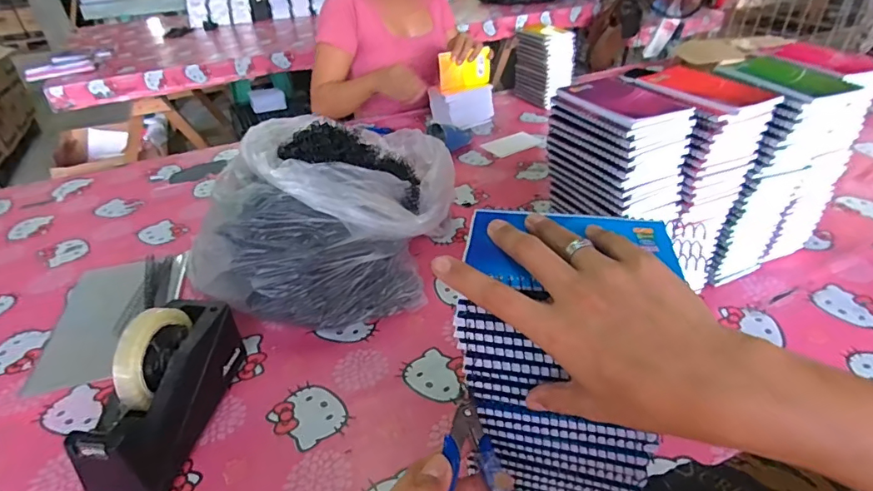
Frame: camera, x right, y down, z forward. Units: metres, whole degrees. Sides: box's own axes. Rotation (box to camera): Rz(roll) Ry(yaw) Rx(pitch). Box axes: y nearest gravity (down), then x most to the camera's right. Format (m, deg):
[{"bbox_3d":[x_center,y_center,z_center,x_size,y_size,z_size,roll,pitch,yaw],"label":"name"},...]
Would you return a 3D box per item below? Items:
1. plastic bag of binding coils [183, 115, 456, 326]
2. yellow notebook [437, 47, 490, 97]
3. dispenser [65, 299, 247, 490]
[{"bbox_3d":[-0.143,-0.082,0.740,0.301,0.187,0.393,4,36,11],"label":"plastic bag of binding coils"},{"bbox_3d":[0.067,-0.416,1.175,0.136,0.090,0.015,-19,21,-20],"label":"yellow notebook"},{"bbox_3d":[-0.292,0.149,0.529,0.072,0.129,0.200,2,35,8],"label":"dispenser"}]

